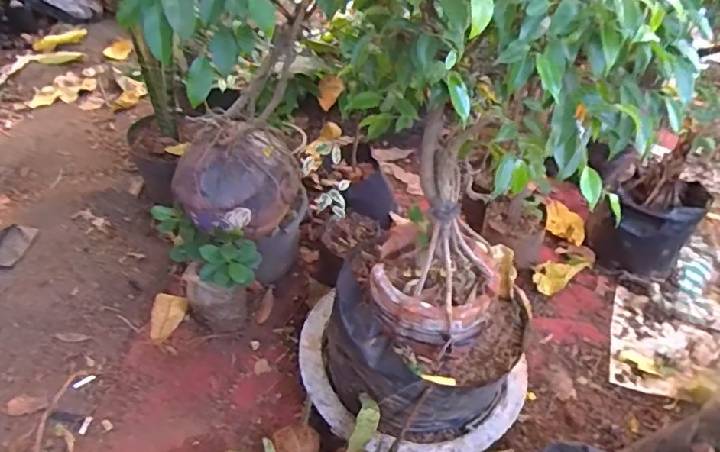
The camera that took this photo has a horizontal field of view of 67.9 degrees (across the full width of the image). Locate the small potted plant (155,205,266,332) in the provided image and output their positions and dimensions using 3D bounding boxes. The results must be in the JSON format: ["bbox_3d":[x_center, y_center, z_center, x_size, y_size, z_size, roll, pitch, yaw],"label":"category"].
[{"bbox_3d":[-0.273,0.075,1.002,0.128,0.207,0.180,-25,48,-26],"label":"small potted plant"}]

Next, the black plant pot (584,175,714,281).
[{"bbox_3d":[0.597,-0.010,1.123,0.188,0.144,0.178,0,42,0],"label":"black plant pot"}]

